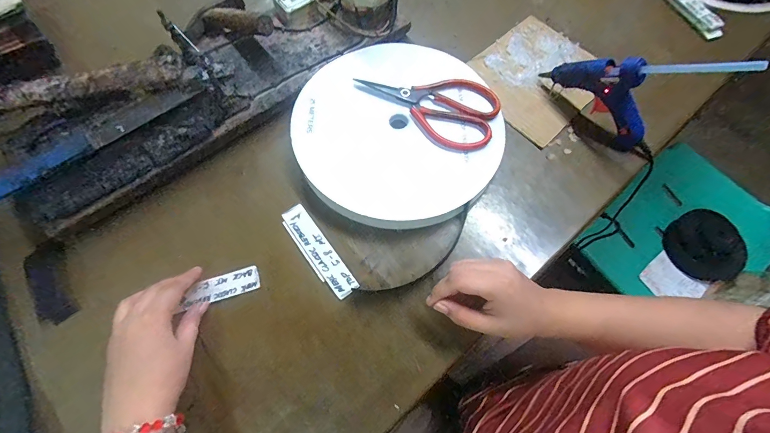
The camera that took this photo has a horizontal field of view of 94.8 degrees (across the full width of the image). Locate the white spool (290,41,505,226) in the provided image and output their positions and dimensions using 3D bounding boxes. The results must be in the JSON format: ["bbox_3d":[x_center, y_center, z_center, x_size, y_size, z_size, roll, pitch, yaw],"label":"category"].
[{"bbox_3d":[0.018,-0.111,0.433,0.238,0.033,0.237,0,69,-1],"label":"white spool"}]

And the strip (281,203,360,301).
[{"bbox_3d":[-0.073,0.036,0.391,0.026,0.004,0.119,-35,73,-13],"label":"strip"}]

